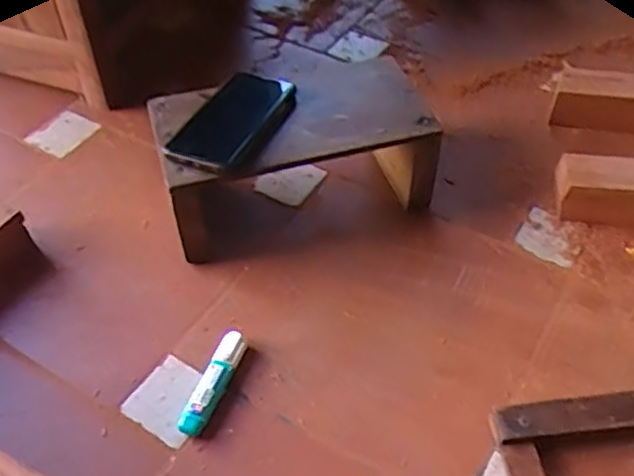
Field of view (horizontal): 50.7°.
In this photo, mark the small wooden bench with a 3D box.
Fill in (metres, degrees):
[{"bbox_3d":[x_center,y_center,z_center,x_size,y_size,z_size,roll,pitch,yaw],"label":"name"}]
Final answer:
[{"bbox_3d":[-0.025,-0.098,0.756,0.286,0.121,0.144,-11,49,-10],"label":"small wooden bench"}]

